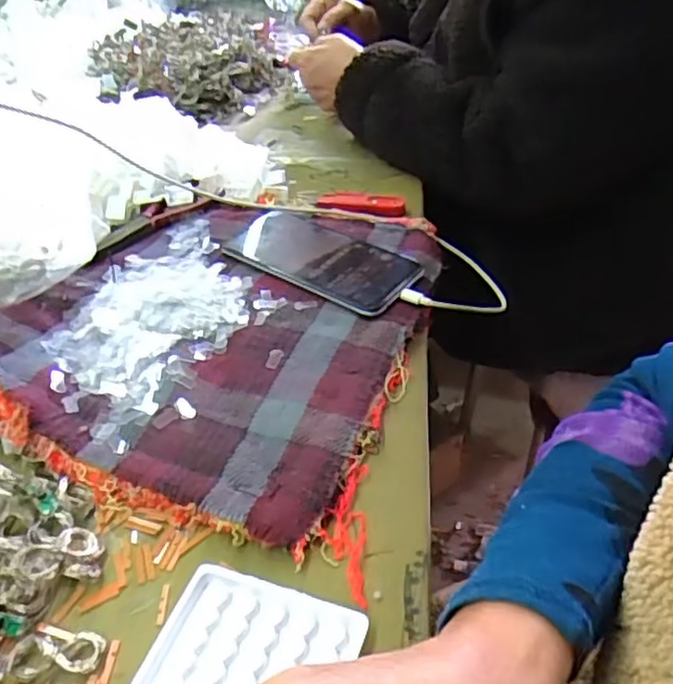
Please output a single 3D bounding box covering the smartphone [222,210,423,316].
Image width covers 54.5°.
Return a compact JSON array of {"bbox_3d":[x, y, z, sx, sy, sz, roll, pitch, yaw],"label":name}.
[{"bbox_3d":[-0.016,-0.075,0.542,0.171,0.011,0.081,25,48,30],"label":"smartphone"}]

